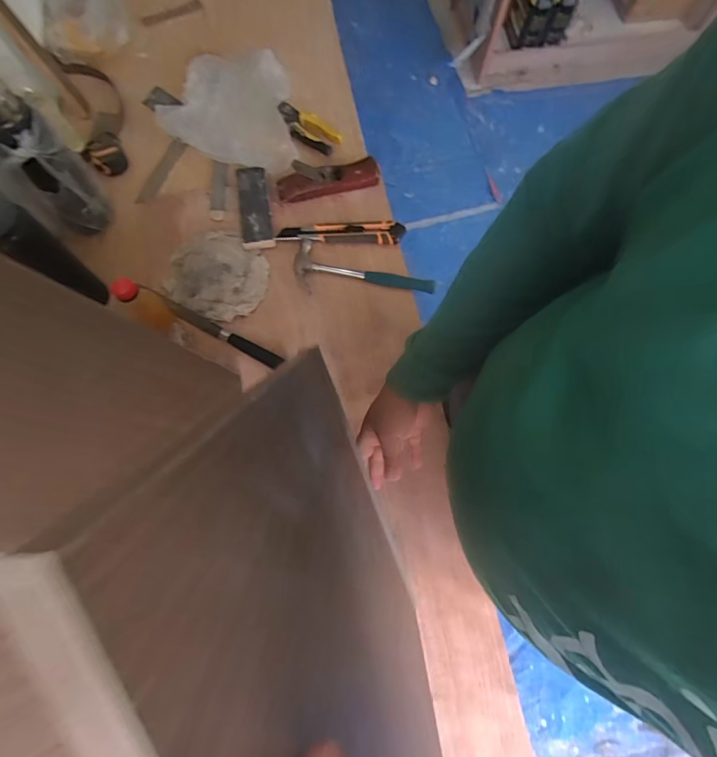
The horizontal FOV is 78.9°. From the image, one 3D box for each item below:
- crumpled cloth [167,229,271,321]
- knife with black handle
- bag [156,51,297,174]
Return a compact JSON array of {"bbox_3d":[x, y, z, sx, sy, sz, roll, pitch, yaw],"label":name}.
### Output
[{"bbox_3d":[-0.253,-0.186,0.788,0.177,0.021,0.154,27,74,7],"label":"crumpled cloth"},{"bbox_3d":[-0.256,-0.089,0.753,0.284,0.024,0.022,28,74,7],"label":"knife with black handle"},{"bbox_3d":[-0.263,-0.540,0.866,0.253,0.076,0.300,-8,73,-3],"label":"bag"}]

